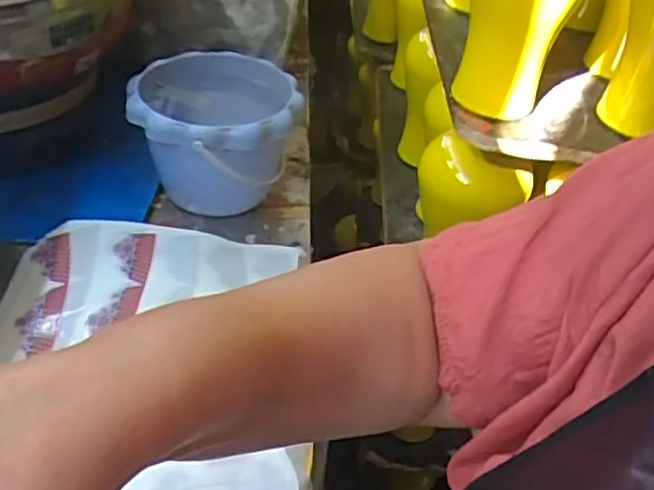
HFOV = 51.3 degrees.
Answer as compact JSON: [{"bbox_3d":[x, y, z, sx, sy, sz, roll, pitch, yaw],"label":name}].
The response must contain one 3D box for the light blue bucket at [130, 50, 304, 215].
[{"bbox_3d":[-0.111,-0.107,0.680,0.153,0.115,0.163,6,39,-5],"label":"light blue bucket"}]

